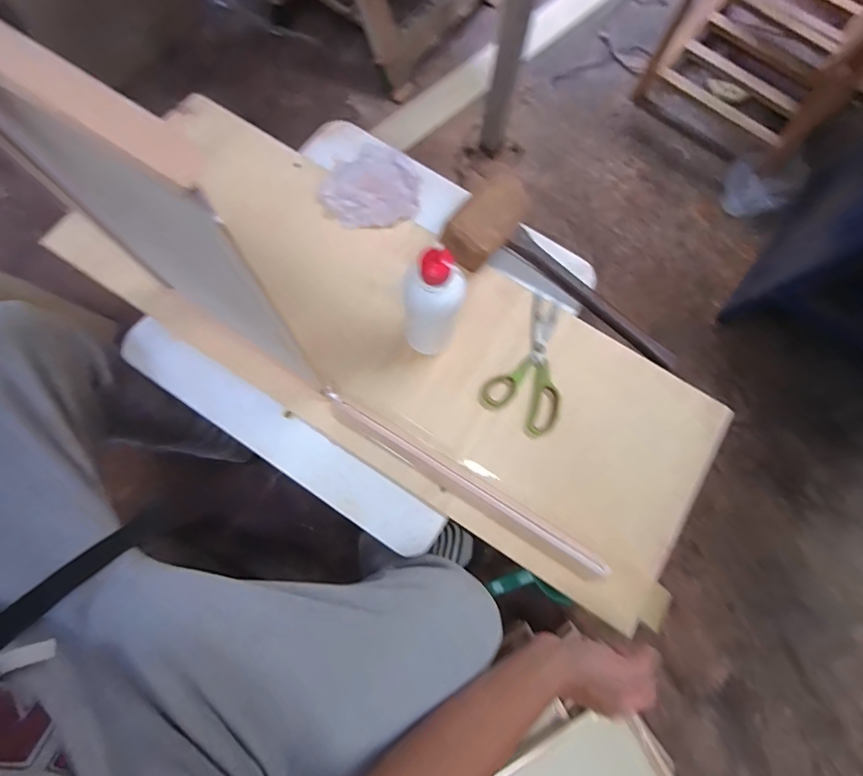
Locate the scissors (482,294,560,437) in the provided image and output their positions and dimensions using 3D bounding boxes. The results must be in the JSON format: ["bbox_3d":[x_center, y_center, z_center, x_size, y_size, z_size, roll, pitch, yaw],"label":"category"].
[{"bbox_3d":[0.146,-0.035,0.599,0.097,0.012,0.182,25,76,5],"label":"scissors"}]

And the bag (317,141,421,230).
[{"bbox_3d":[-0.085,-0.304,0.669,0.132,0.031,0.152,32,76,6],"label":"bag"}]

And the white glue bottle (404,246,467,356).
[{"bbox_3d":[0.001,-0.093,0.521,0.068,0.188,0.065,-5,75,-3],"label":"white glue bottle"}]

